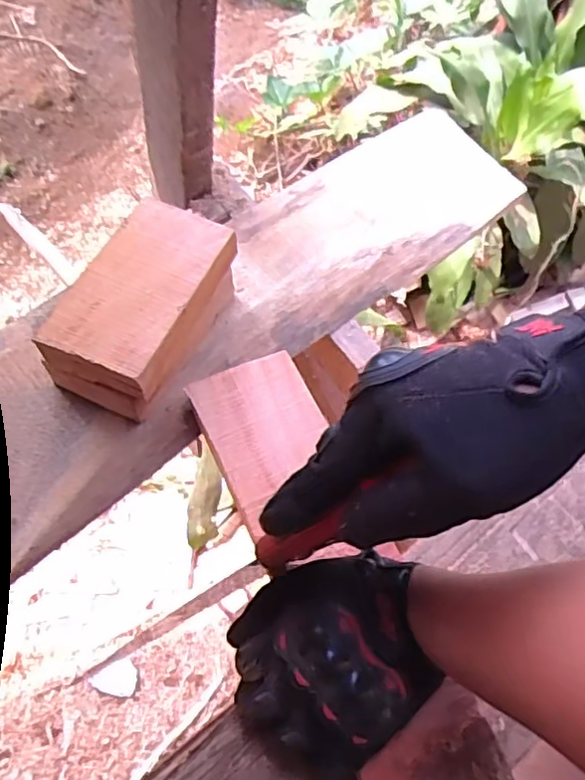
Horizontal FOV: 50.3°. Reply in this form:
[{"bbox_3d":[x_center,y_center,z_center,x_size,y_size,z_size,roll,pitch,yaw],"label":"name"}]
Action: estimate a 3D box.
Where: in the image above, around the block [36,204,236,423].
[{"bbox_3d":[-0.121,-0.069,0.519,0.092,0.080,0.166,24,68,8],"label":"block"}]

